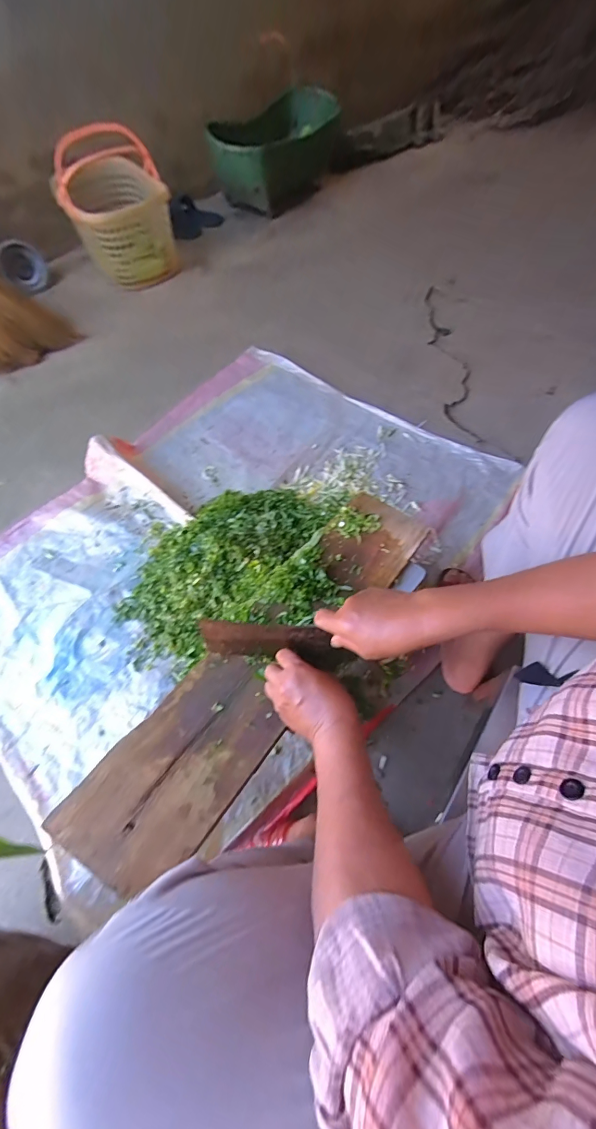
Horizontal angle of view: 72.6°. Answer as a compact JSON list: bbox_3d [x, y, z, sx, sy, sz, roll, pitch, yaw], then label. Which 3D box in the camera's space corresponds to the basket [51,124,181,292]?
[{"bbox_3d":[-0.584,-1.166,1.310,0.312,0.327,0.331,-19,63,-6],"label":"basket"}]

